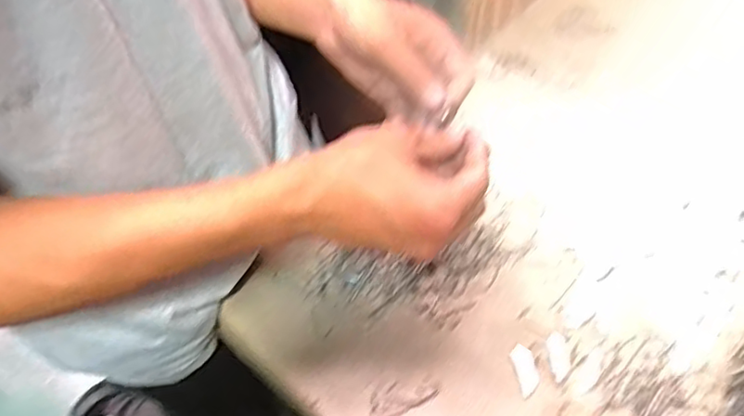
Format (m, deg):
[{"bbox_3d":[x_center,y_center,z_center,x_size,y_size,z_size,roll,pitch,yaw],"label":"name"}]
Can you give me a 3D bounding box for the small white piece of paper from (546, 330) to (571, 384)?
[{"bbox_3d":[0.149,0.117,0.488,0.015,0.004,0.039,-6,55,-1],"label":"small white piece of paper"}]

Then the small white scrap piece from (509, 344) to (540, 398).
[{"bbox_3d":[0.121,0.126,0.483,0.017,0.004,0.040,-13,56,-6],"label":"small white scrap piece"}]

